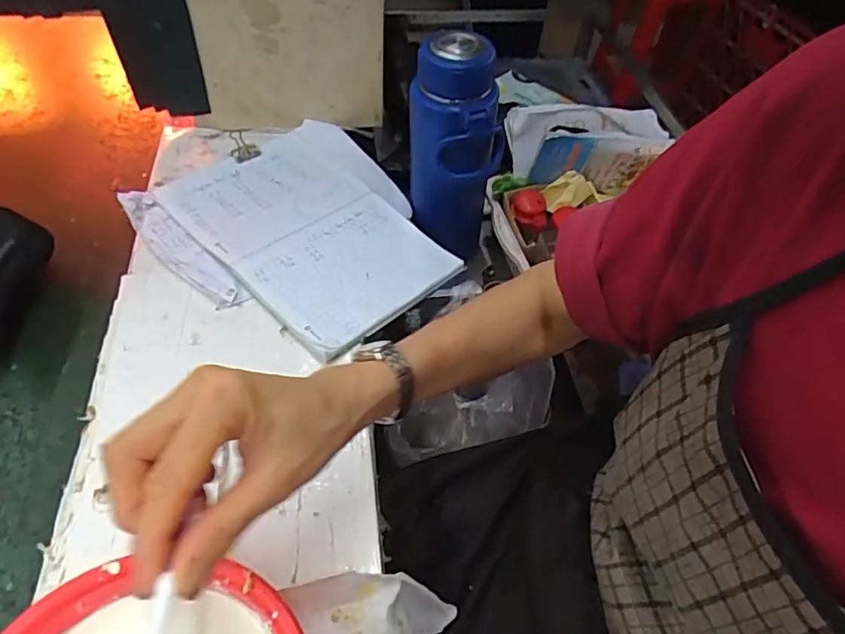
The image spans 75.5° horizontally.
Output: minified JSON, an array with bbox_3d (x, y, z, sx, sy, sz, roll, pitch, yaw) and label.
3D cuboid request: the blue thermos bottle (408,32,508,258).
[{"bbox_3d":[0.034,-0.177,0.650,0.107,0.266,0.092,8,52,1],"label":"blue thermos bottle"}]

